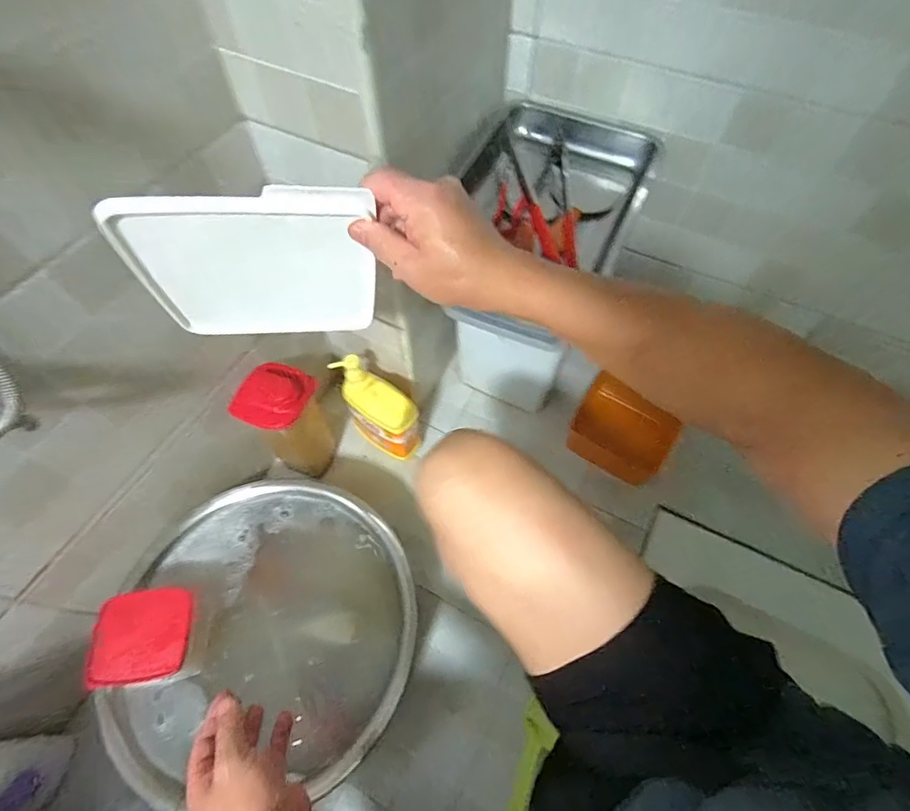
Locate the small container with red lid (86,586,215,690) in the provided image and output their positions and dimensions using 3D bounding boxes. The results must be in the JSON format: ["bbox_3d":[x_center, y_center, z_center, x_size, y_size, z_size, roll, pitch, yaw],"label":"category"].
[{"bbox_3d":[-0.419,0.325,0.667,0.116,0.113,0.118,-9,61,-5],"label":"small container with red lid"}]

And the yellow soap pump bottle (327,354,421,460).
[{"bbox_3d":[-0.142,0.011,0.899,0.157,0.205,0.078,22,63,12],"label":"yellow soap pump bottle"}]

